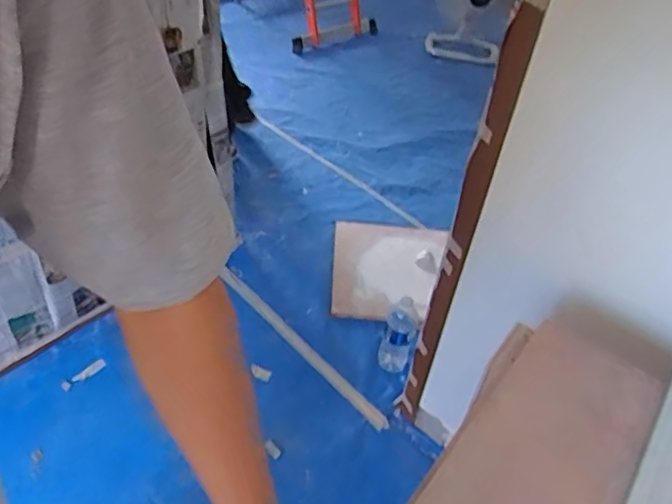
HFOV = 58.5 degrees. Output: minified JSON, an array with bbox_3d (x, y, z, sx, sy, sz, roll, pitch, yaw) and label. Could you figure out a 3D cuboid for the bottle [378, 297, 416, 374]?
[{"bbox_3d":[0.165,0.223,1.582,0.083,0.205,0.088,1,43,-7],"label":"bottle"}]

